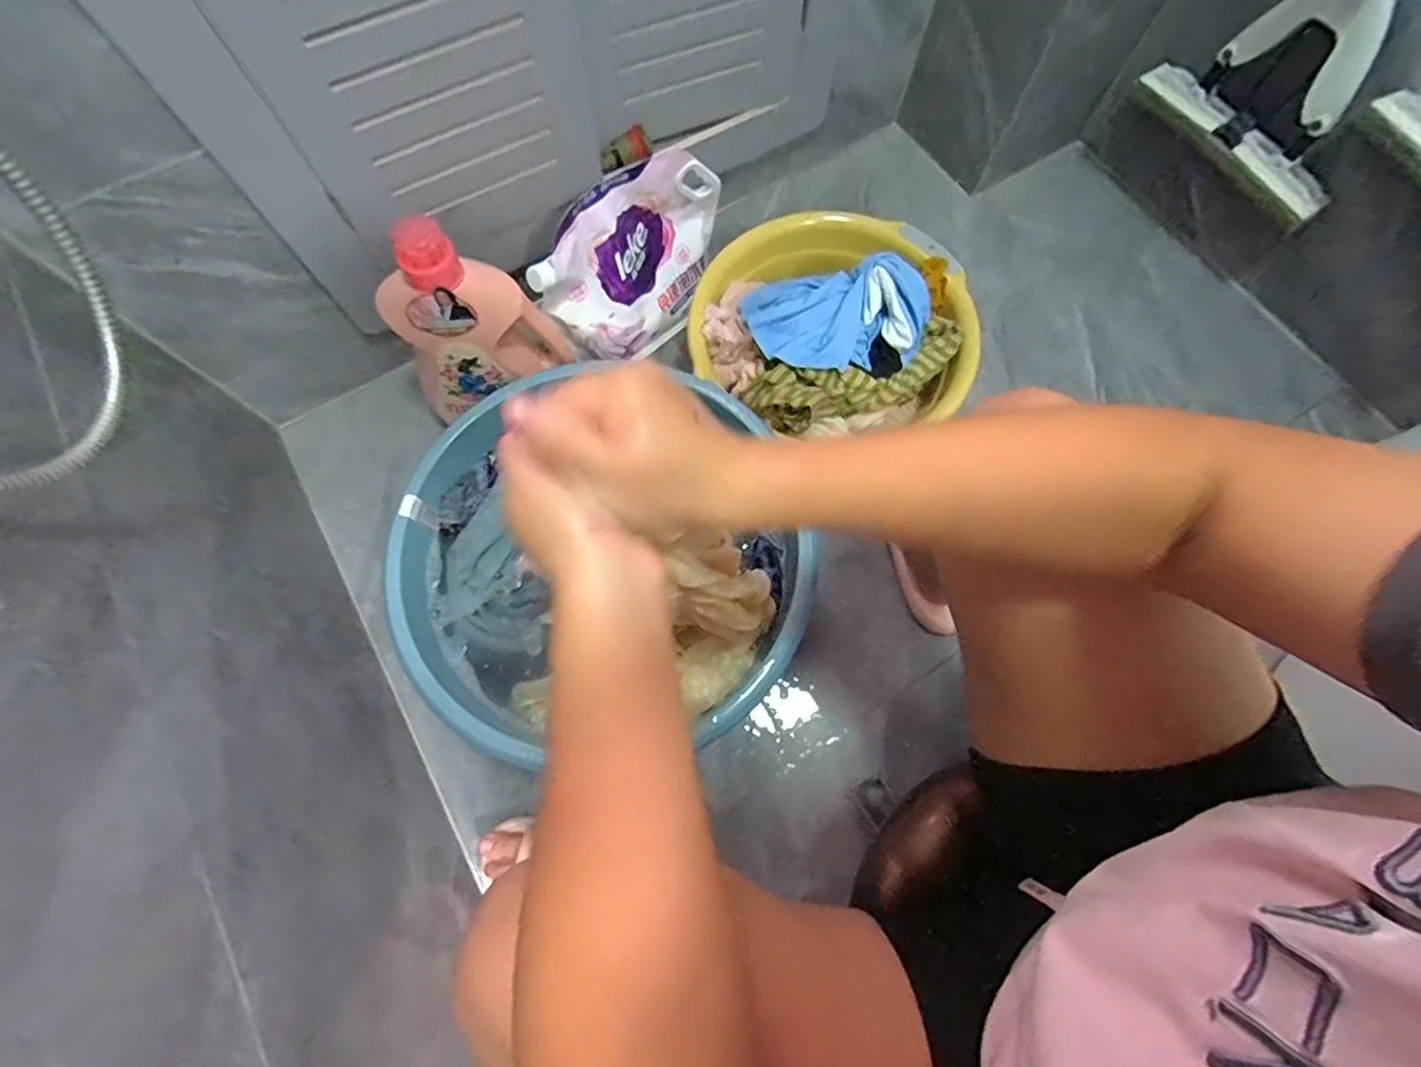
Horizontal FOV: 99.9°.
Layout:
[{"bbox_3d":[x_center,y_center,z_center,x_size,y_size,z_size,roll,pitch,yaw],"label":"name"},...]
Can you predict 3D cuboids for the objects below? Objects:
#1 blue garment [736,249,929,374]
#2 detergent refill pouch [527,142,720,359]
[{"bbox_3d":[0.158,-0.262,0.715,0.226,0.063,0.135,-9,72,-3],"label":"blue garment"},{"bbox_3d":[-0.089,-0.359,0.797,0.280,0.220,0.067,-37,76,-11],"label":"detergent refill pouch"}]

